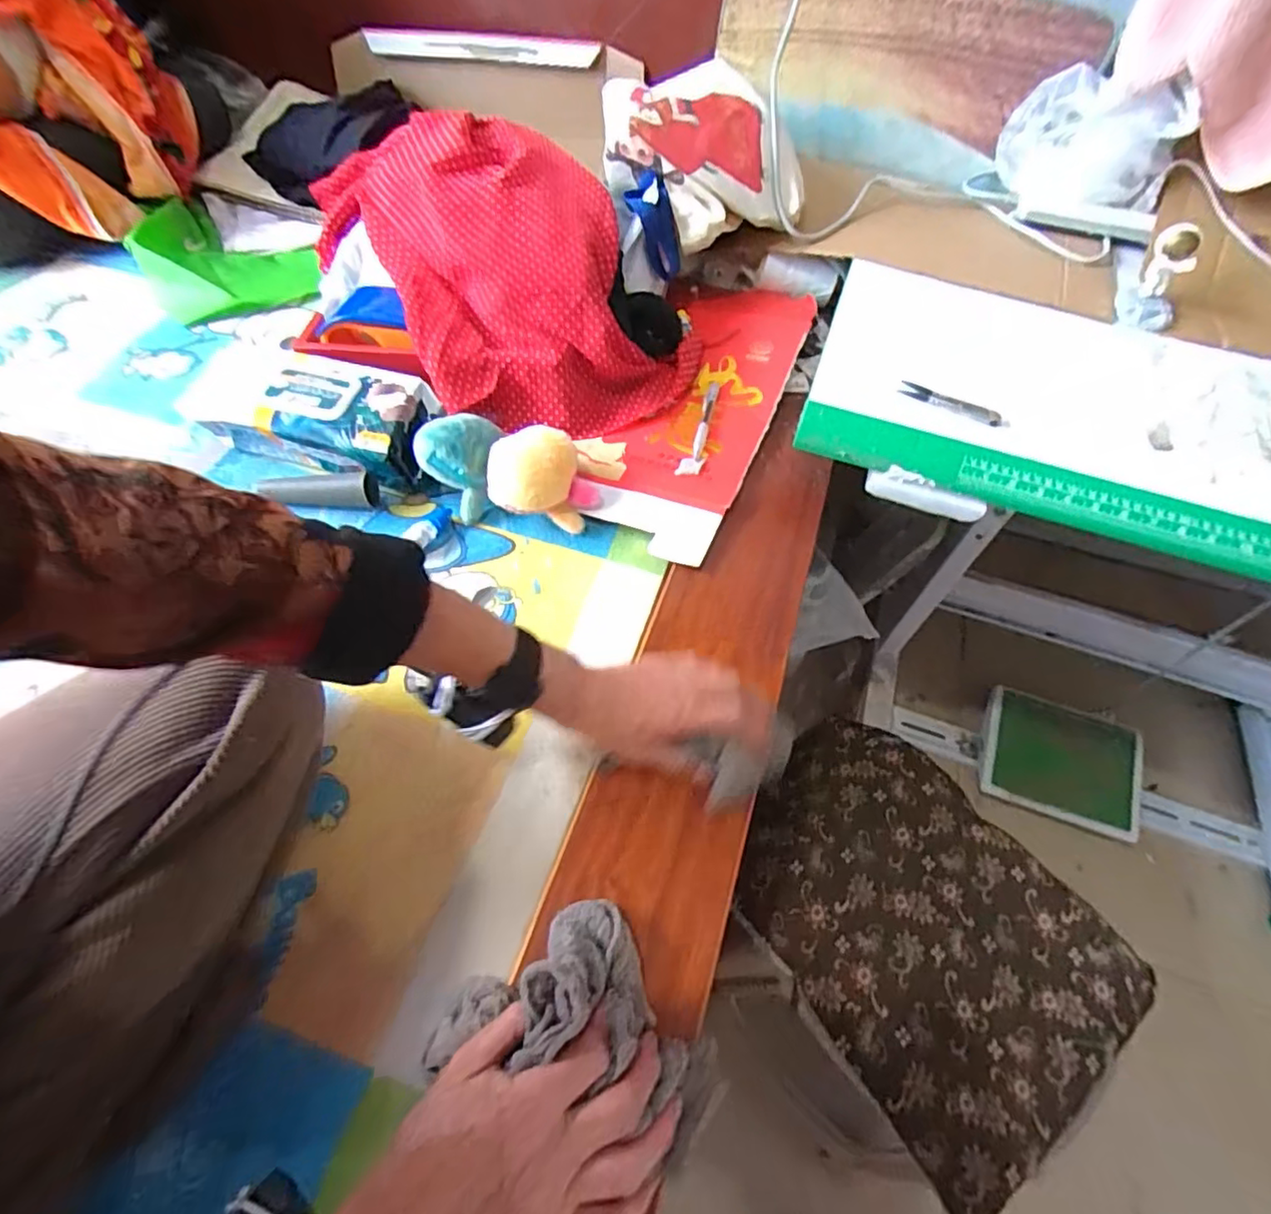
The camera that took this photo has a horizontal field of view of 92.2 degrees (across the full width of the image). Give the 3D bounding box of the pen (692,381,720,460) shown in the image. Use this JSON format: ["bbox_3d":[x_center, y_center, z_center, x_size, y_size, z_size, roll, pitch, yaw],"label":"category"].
[{"bbox_3d":[0.080,-0.213,0.696,0.013,0.005,0.138,12,56,5],"label":"pen"}]

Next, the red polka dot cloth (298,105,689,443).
[{"bbox_3d":[-0.200,-0.436,0.741,0.278,0.169,0.576,-31,63,-21],"label":"red polka dot cloth"}]

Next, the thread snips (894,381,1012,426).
[{"bbox_3d":[0.319,-0.202,0.613,0.107,0.009,0.018,26,59,14],"label":"thread snips"}]

